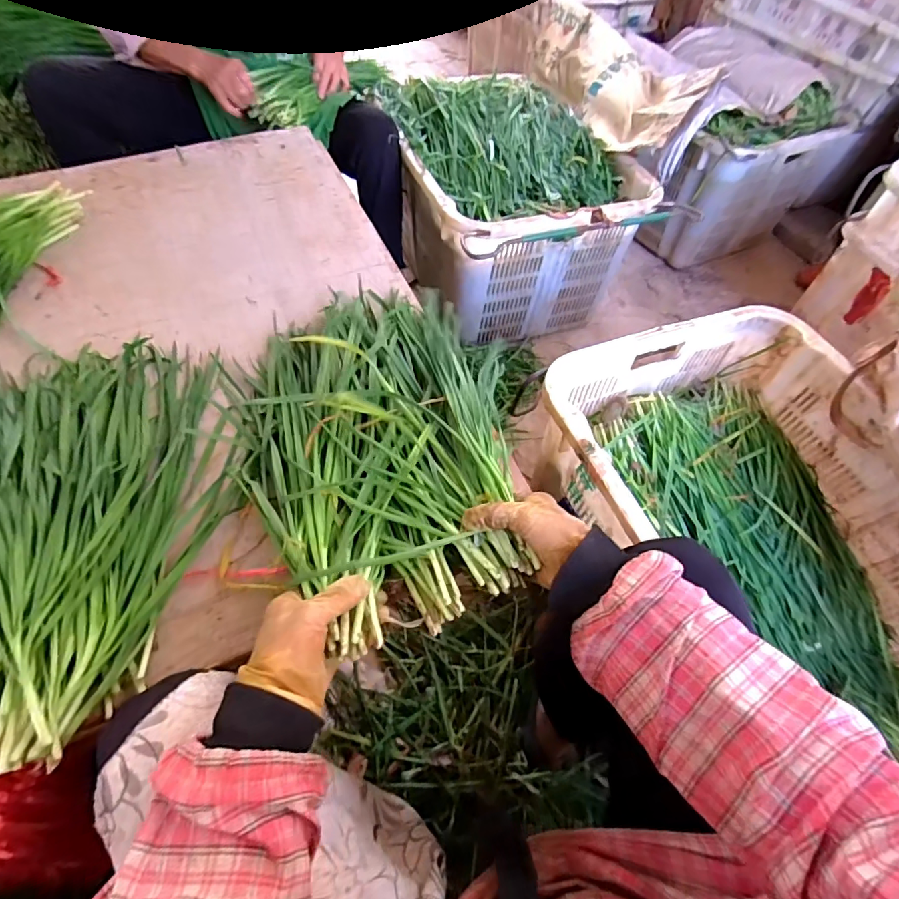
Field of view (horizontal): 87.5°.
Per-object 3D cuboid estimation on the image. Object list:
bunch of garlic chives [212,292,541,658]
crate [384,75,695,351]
[{"bbox_3d":[-0.069,-0.028,0.500,0.283,0.090,0.427,-20,62,-16],"label":"bunch of garlic chives"},{"bbox_3d":[0.145,-0.550,1.127,0.469,0.357,0.604,-13,57,-11],"label":"crate"}]

